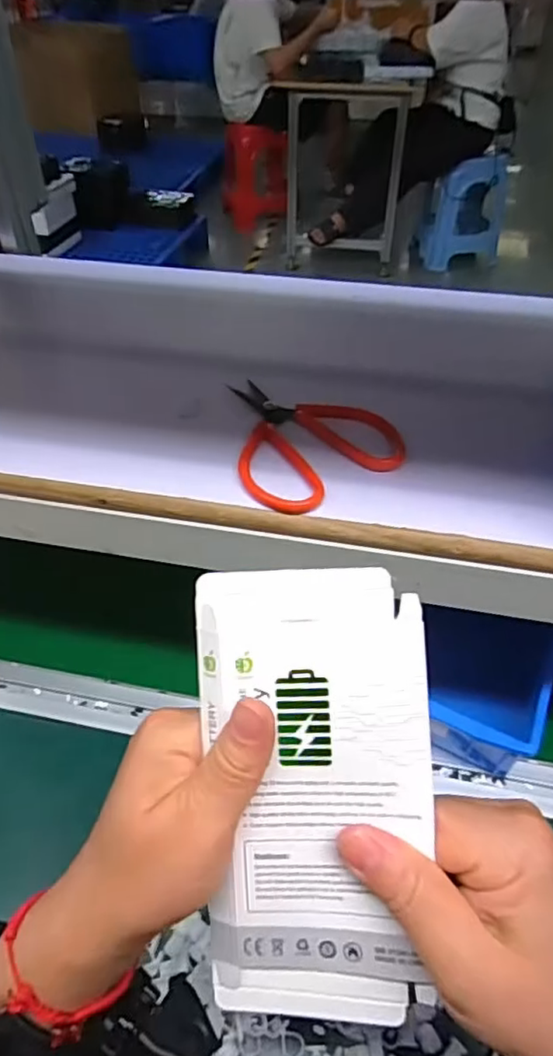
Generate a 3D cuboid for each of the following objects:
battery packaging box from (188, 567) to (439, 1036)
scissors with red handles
[{"bbox_3d":[0.014,0.103,0.230,0.084,0.170,0.018,0,2,0],"label":"battery packaging box"},{"bbox_3d":[0.012,-0.060,0.373,0.098,0.016,0.115,-23,50,-21],"label":"scissors with red handles"}]

